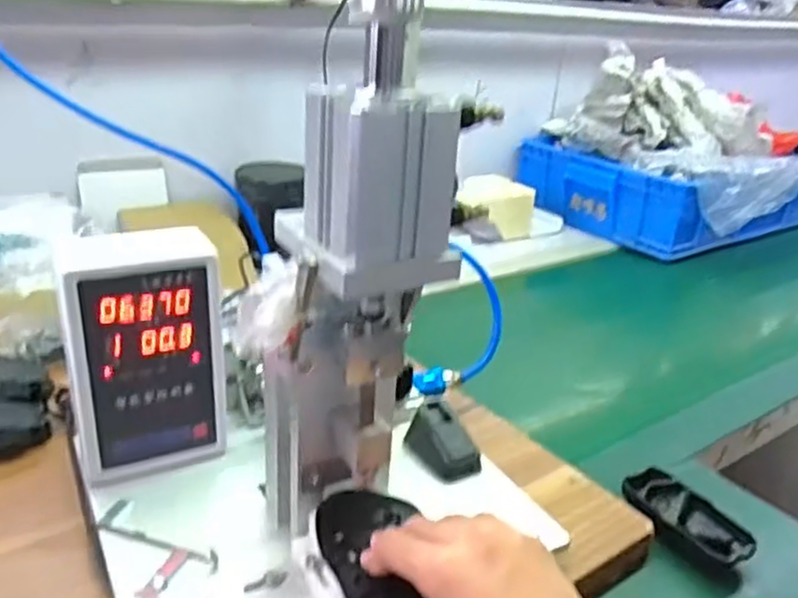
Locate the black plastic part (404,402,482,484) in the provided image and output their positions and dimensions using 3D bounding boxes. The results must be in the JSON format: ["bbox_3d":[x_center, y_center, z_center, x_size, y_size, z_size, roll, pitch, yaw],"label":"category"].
[{"bbox_3d":[0.036,0.117,0.591,0.041,0.038,0.062,-16,32,-38],"label":"black plastic part"}]

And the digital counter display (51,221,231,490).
[{"bbox_3d":[-0.195,0.048,0.551,0.108,0.194,0.055,-10,28,-28],"label":"digital counter display"}]

